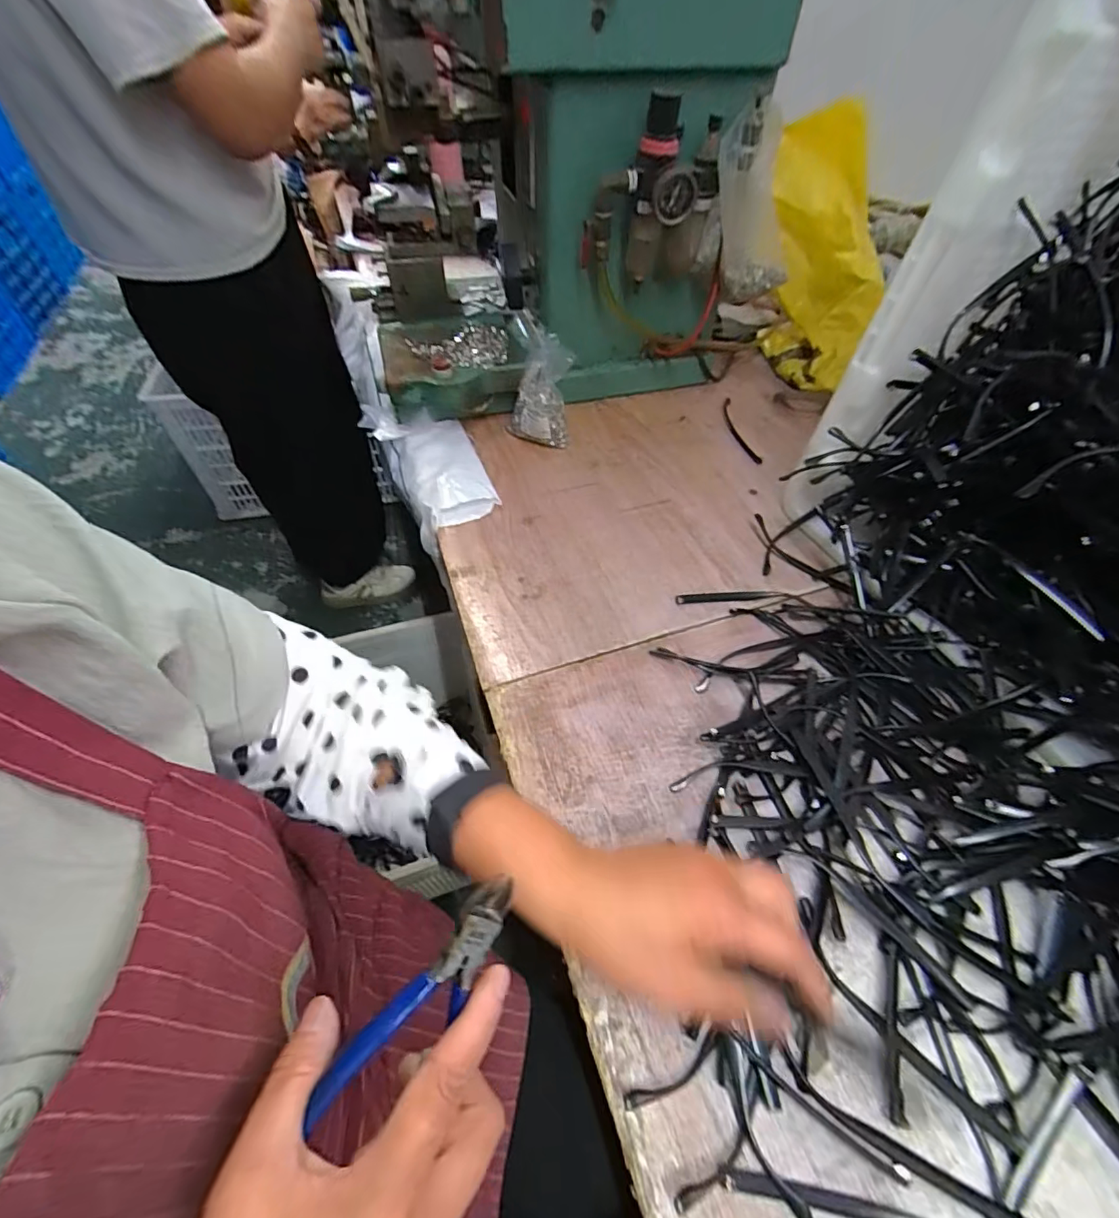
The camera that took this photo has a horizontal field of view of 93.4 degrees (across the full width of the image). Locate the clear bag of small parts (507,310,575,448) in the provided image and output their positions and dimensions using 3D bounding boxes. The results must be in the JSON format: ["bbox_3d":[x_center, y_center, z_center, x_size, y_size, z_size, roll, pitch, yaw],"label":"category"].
[{"bbox_3d":[-0.023,-0.255,0.615,0.072,0.129,0.057,-4,16,-6],"label":"clear bag of small parts"}]

